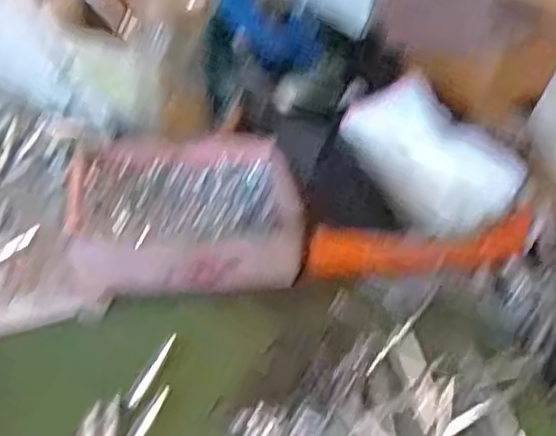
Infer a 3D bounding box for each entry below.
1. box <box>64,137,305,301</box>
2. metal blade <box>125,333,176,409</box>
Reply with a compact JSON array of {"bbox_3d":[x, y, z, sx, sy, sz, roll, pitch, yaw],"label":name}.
[{"bbox_3d":[-0.080,-0.009,0.565,0.183,0.047,0.157,-3,39,-11],"label":"box"},{"bbox_3d":[-0.085,0.102,0.458,0.009,0.005,0.062,17,40,14],"label":"metal blade"}]

